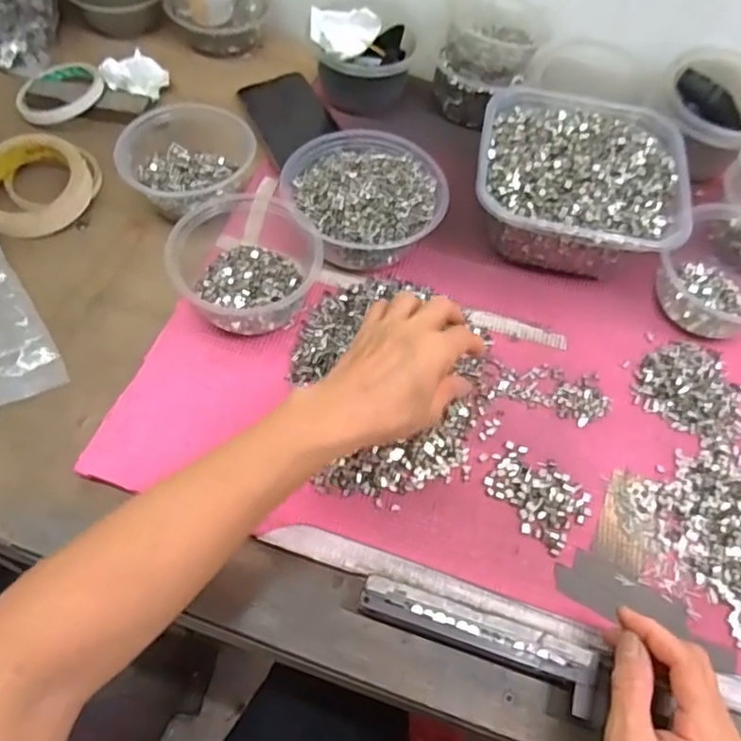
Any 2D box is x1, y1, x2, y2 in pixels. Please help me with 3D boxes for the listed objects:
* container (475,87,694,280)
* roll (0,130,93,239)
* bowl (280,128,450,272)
[{"bbox_3d":[0.181,-0.170,0.555,0.172,0.079,0.175,11,59,1],"label":"container"},{"bbox_3d":[-0.305,-0.169,0.552,0.096,0.025,0.104,3,59,-4],"label":"roll"},{"bbox_3d":[-0.007,-0.150,0.540,0.124,0.058,0.139,-34,68,-23],"label":"bowl"}]

